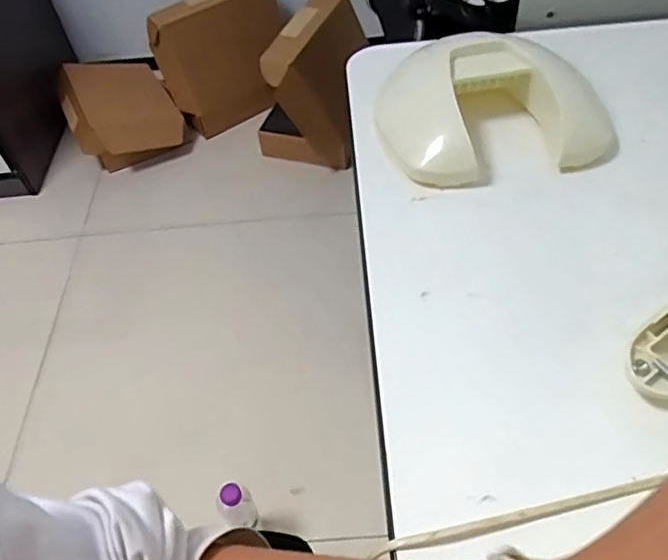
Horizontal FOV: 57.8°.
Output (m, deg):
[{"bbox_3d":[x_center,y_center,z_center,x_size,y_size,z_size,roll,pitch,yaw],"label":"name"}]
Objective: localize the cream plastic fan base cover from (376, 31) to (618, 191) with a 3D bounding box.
[{"bbox_3d":[0.136,-0.162,0.539,0.193,0.051,0.172,-12,52,-4],"label":"cream plastic fan base cover"}]

